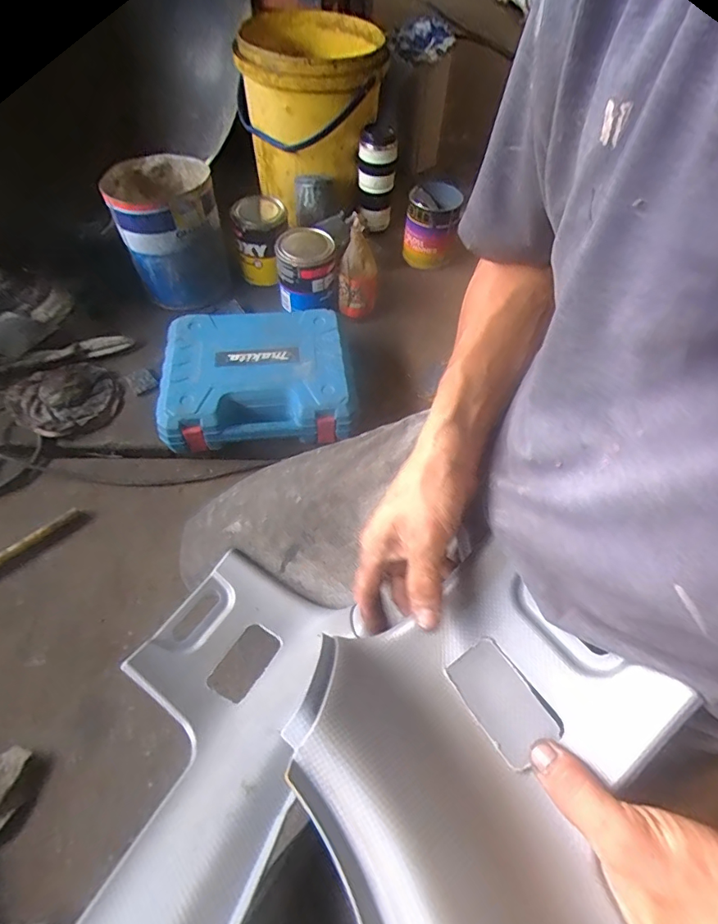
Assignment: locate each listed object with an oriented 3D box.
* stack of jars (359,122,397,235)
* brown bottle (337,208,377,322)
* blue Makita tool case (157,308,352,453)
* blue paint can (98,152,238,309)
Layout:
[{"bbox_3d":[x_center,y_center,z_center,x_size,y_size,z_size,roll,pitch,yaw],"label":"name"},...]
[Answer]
[{"bbox_3d":[0.034,-0.581,0.999,0.075,0.170,0.076,3,55,-1],"label":"stack of jars"},{"bbox_3d":[-0.001,-0.332,0.843,0.061,0.159,0.050,26,58,15],"label":"brown bottle"},{"bbox_3d":[-0.158,-0.130,0.767,0.277,0.085,0.239,-5,56,-6],"label":"blue Makita tool case"},{"bbox_3d":[-0.341,-0.413,0.897,0.171,0.217,0.182,-14,57,-12],"label":"blue paint can"}]

